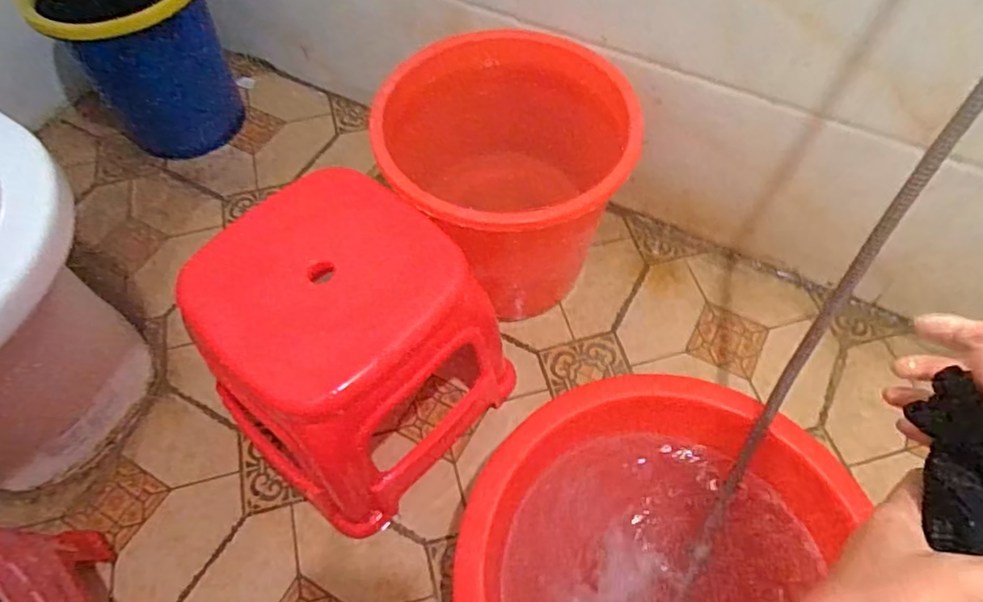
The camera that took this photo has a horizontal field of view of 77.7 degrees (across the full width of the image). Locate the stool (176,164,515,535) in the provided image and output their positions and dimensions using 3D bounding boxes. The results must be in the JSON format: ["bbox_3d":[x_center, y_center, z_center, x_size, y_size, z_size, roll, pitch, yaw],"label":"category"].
[{"bbox_3d":[-0.162,0.056,0.721,0.271,0.272,0.277,35,65,21],"label":"stool"}]

